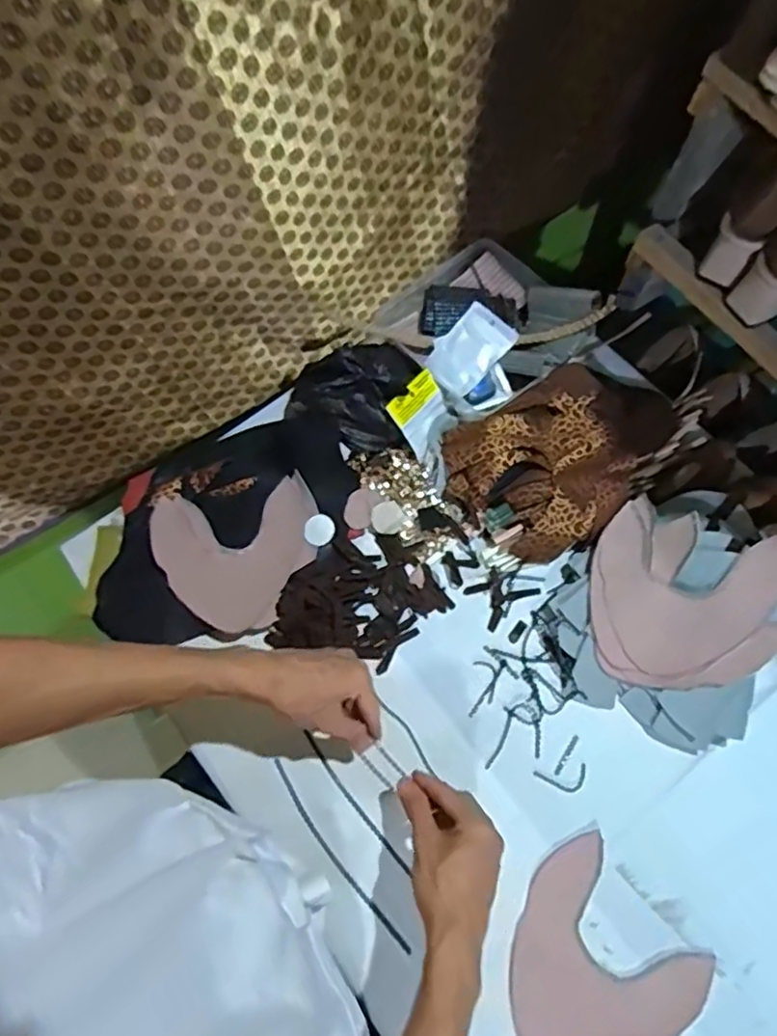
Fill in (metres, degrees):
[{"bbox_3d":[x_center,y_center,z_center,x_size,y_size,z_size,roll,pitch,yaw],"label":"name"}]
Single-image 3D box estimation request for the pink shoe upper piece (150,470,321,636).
[{"bbox_3d":[-0.165,0.041,0.693,0.171,0.028,0.162,-11,68,-3],"label":"pink shoe upper piece"}]

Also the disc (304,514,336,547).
[{"bbox_3d":[-0.079,0.014,0.715,0.036,0.007,0.033,-1,68,2],"label":"disc"}]

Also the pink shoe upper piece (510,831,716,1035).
[{"bbox_3d":[0.184,0.407,0.570,0.163,0.004,0.163,-41,72,-14],"label":"pink shoe upper piece"}]

